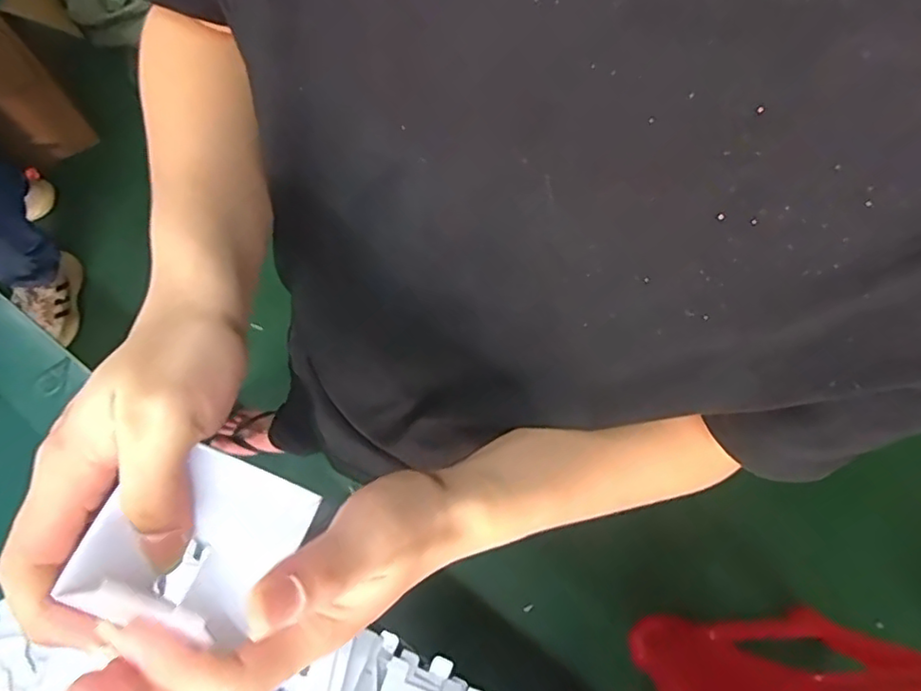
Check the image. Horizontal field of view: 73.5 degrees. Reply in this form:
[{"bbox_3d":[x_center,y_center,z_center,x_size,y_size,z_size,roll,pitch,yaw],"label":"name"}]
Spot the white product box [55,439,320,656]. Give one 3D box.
[{"bbox_3d":[-0.101,0.073,0.237,0.068,0.040,0.063,18,71,5],"label":"white product box"}]

